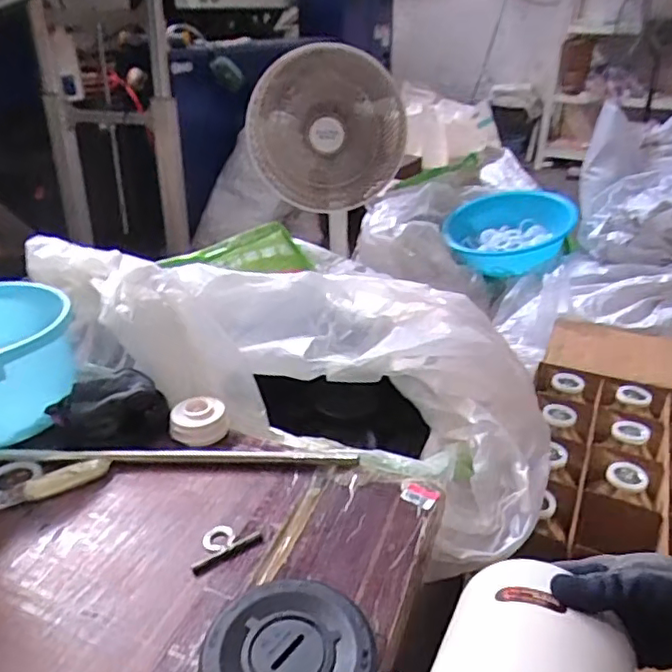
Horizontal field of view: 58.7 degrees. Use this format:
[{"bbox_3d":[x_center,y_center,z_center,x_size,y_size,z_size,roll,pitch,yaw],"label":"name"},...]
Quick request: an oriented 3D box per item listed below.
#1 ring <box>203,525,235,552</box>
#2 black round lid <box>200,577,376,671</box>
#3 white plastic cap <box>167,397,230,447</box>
[{"bbox_3d":[-0.113,0.195,0.575,0.029,0.006,0.034,-3,29,-7],"label":"ring"},{"bbox_3d":[-0.036,0.240,0.451,0.114,0.027,0.123,0,29,0],"label":"black round lid"},{"bbox_3d":[-0.161,0.099,0.708,0.060,0.034,0.060,0,29,0],"label":"white plastic cap"}]

